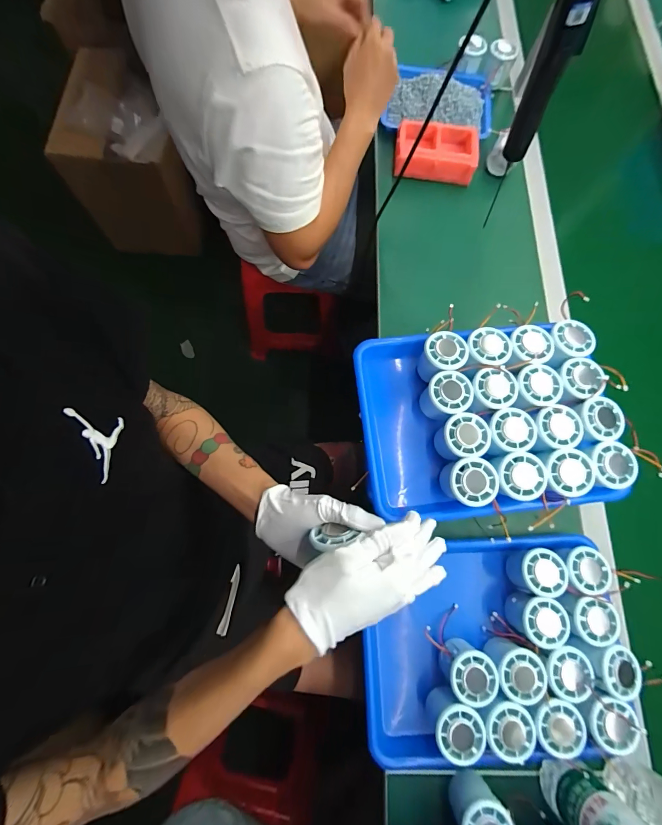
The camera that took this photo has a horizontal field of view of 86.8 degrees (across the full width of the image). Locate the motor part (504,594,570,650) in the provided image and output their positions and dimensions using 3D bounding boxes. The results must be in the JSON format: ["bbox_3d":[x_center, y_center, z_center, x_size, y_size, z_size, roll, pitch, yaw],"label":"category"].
[{"bbox_3d":[0.264,0.266,0.456,0.058,0.053,0.053,0,77,-2],"label":"motor part"}]

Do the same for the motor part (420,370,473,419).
[{"bbox_3d":[0.154,-0.021,0.475,0.055,0.058,0.052,0,77,-2],"label":"motor part"}]

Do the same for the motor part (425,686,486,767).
[{"bbox_3d":[0.146,0.371,0.419,0.052,0.058,0.048,0,77,-2],"label":"motor part"}]

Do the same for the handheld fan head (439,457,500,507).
[{"bbox_3d":[0.171,0.089,0.445,0.054,0.064,0.054,8,77,0],"label":"handheld fan head"}]

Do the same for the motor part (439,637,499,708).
[{"bbox_3d":[0.168,0.320,0.442,0.054,0.065,0.054,0,77,-2],"label":"motor part"}]

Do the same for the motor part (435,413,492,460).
[{"bbox_3d":[0.171,0.034,0.461,0.054,0.062,0.052,0,77,-2],"label":"motor part"}]

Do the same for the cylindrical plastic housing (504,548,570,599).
[{"bbox_3d":[0.272,0.211,0.472,0.057,0.059,0.059,16,77,2],"label":"cylindrical plastic housing"}]

